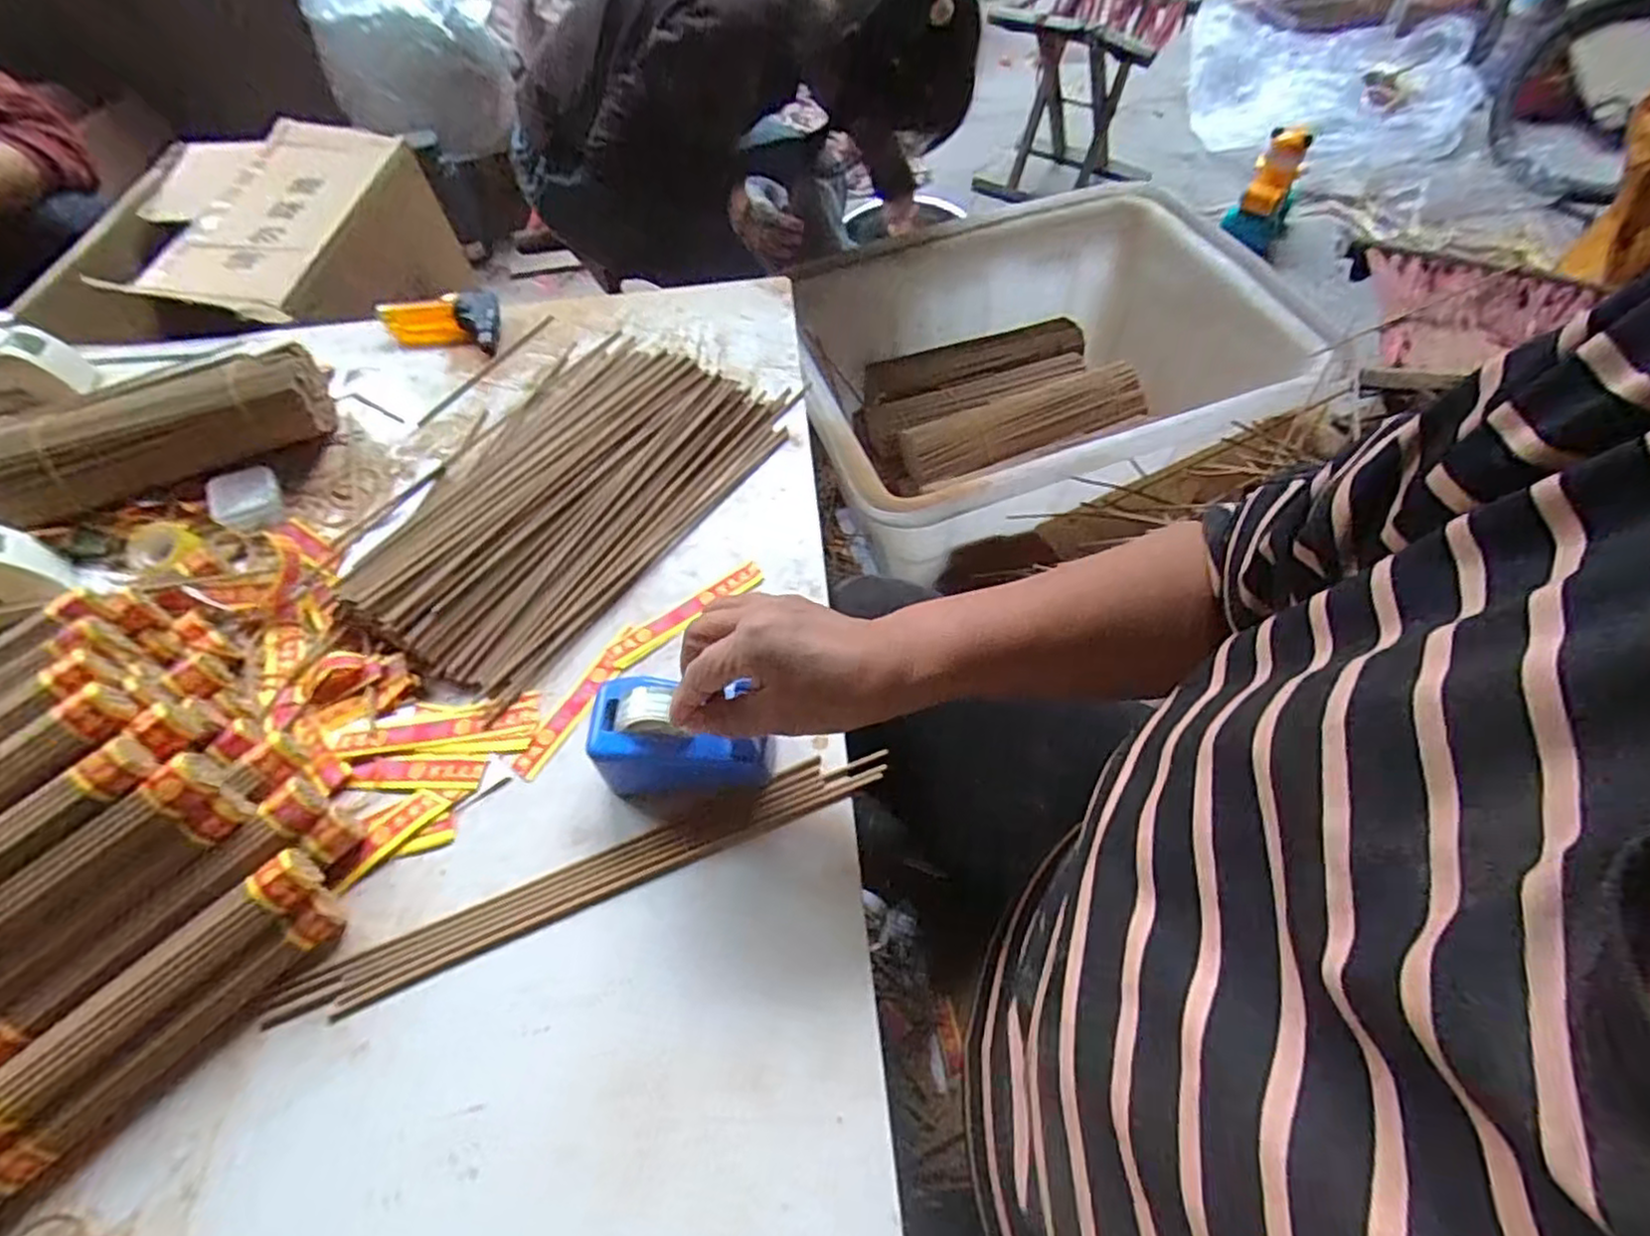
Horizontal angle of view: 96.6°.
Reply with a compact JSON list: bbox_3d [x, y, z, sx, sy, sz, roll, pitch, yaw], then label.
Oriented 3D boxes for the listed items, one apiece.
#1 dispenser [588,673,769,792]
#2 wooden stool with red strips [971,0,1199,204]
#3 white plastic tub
[{"bbox_3d":[-0.081,0.065,0.424,0.098,0.054,0.057,-3,58,2],"label":"dispenser"},{"bbox_3d":[0.504,-1.051,1.481,0.348,0.368,0.254,11,58,10],"label":"wooden stool with red strips"},{"bbox_3d":[0.271,-0.301,0.918,0.602,0.181,0.414,-18,58,-8],"label":"white plastic tub"}]

